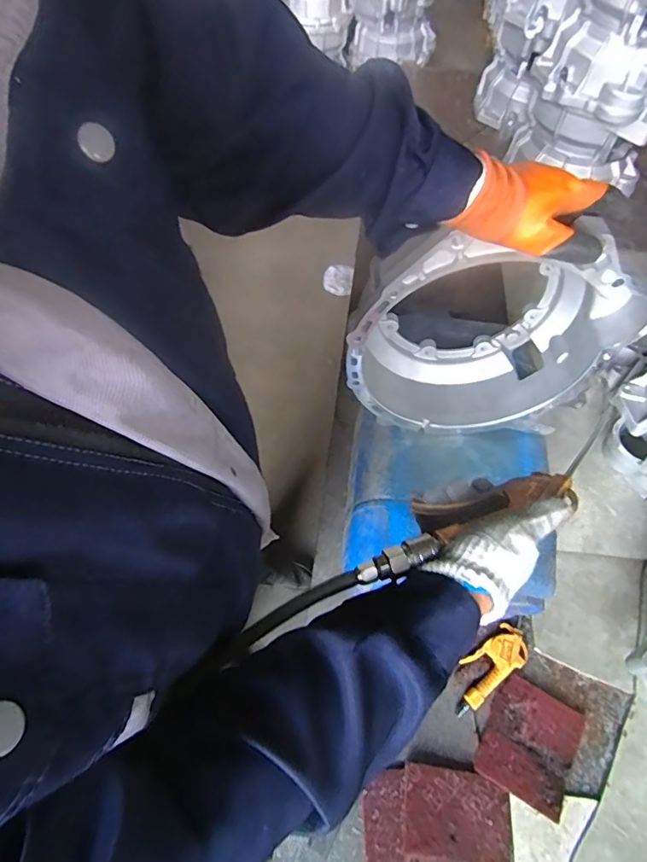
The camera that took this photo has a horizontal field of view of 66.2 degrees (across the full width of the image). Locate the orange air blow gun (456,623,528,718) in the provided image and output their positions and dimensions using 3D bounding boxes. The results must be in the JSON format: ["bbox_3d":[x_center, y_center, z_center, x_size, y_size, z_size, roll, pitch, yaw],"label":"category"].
[{"bbox_3d":[0.261,0.377,0.790,0.156,0.019,0.068,-33,66,-18],"label":"orange air blow gun"}]

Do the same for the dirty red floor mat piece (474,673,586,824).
[{"bbox_3d":[0.310,0.468,0.748,0.128,0.011,0.150,27,63,14],"label":"dirty red floor mat piece"}]

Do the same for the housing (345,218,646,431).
[{"bbox_3d":[0.195,-0.139,0.620,0.323,0.310,0.127,0,60,-1],"label":"housing"}]

